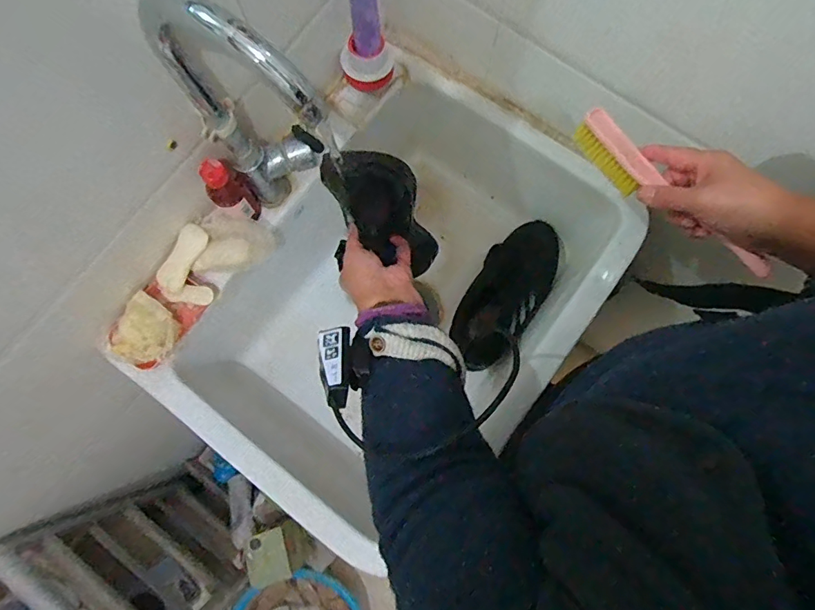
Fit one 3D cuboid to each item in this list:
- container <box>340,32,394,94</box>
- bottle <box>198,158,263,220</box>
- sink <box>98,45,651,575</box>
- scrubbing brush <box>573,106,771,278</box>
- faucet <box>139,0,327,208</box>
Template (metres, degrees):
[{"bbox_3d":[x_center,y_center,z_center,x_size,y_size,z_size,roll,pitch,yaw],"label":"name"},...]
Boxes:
[{"bbox_3d":[-0.052,-0.332,0.638,0.075,0.061,0.063,-8,79,-2],"label":"container"},{"bbox_3d":[-0.211,-0.137,0.564,0.043,0.088,0.044,-7,79,-2],"label":"bottle"},{"bbox_3d":[-0.014,-0.014,0.687,0.440,0.187,0.594,35,81,6],"label":"sink"},{"bbox_3d":[0.258,-0.109,0.463,0.040,0.030,0.223,-44,80,-8],"label":"scrubbing brush"},{"bbox_3d":[-0.131,-0.162,0.462,0.075,0.314,0.157,-42,82,-8],"label":"faucet"}]

